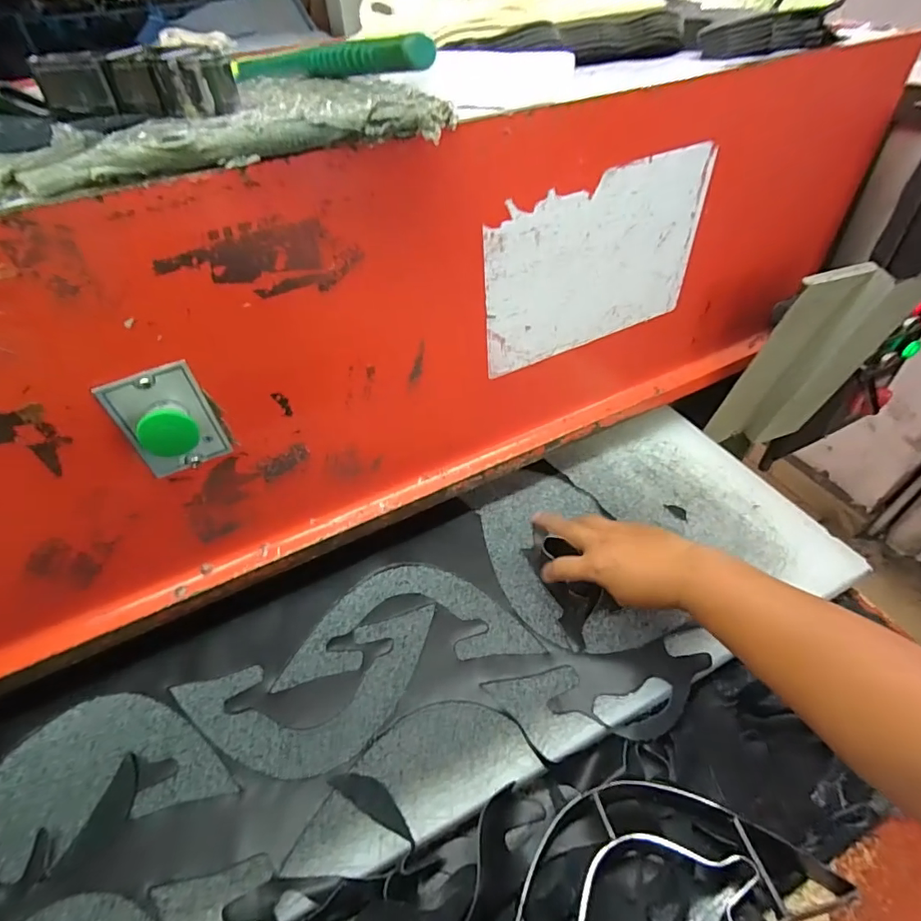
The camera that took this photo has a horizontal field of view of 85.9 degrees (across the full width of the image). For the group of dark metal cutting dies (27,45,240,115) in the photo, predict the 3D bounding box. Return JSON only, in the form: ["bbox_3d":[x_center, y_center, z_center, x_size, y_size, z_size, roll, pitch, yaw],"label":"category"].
[{"bbox_3d":[-0.220,-0.256,0.338,0.130,0.037,0.022,1,46,8],"label":"group of dark metal cutting dies"}]

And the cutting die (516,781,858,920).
[{"bbox_3d":[0.128,0.302,0.357,0.267,0.029,0.120,-18,46,-11],"label":"cutting die"}]

